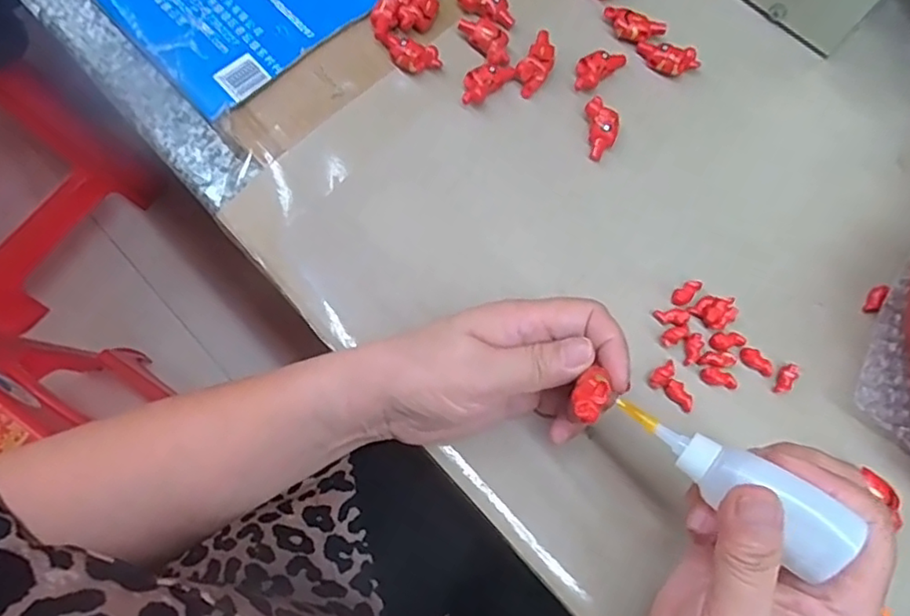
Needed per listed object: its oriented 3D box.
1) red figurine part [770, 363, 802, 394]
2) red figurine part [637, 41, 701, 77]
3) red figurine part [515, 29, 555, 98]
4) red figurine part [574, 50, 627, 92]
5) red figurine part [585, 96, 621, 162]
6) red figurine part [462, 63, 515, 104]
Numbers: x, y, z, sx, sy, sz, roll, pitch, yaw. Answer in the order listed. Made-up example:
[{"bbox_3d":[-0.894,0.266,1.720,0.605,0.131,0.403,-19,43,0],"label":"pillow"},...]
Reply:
[{"bbox_3d":[0.177,0.038,0.327,0.011,0.005,0.018,27,73,5],"label":"red figurine part"},{"bbox_3d":[0.131,-0.153,0.376,0.038,0.013,0.017,24,73,4],"label":"red figurine part"},{"bbox_3d":[0.051,-0.149,0.371,0.018,0.013,0.041,32,73,7],"label":"red figurine part"},{"bbox_3d":[0.087,-0.147,0.372,0.038,0.009,0.016,-41,79,-14],"label":"red figurine part"},{"bbox_3d":[0.088,-0.108,0.364,0.018,0.012,0.036,-3,73,-4],"label":"red figurine part"},{"bbox_3d":[0.019,-0.137,0.368,0.037,0.012,0.015,-40,79,-14],"label":"red figurine part"}]

